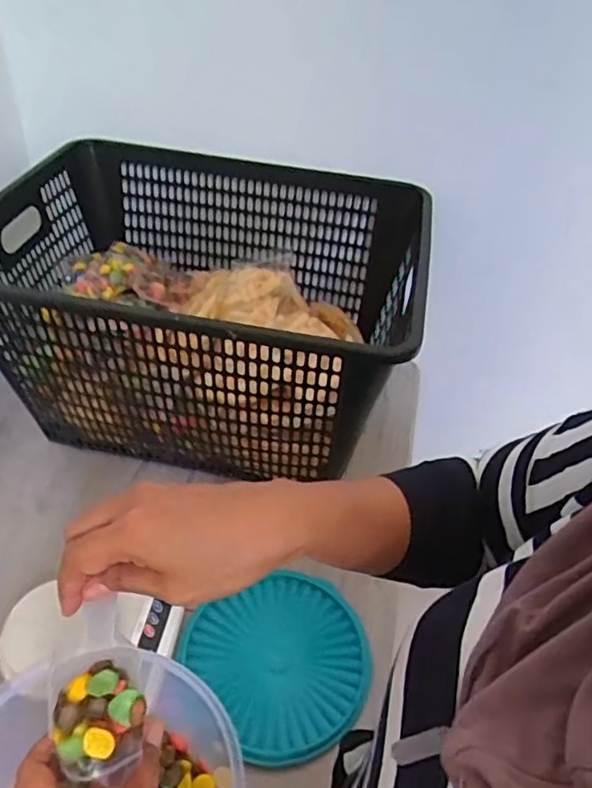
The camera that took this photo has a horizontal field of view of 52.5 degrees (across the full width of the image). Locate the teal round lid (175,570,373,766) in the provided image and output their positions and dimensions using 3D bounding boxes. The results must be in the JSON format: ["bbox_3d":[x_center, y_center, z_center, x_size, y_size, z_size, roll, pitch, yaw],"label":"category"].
[{"bbox_3d":[-0.012,0.290,0.669,0.179,0.019,0.194,3,43,-3],"label":"teal round lid"}]

